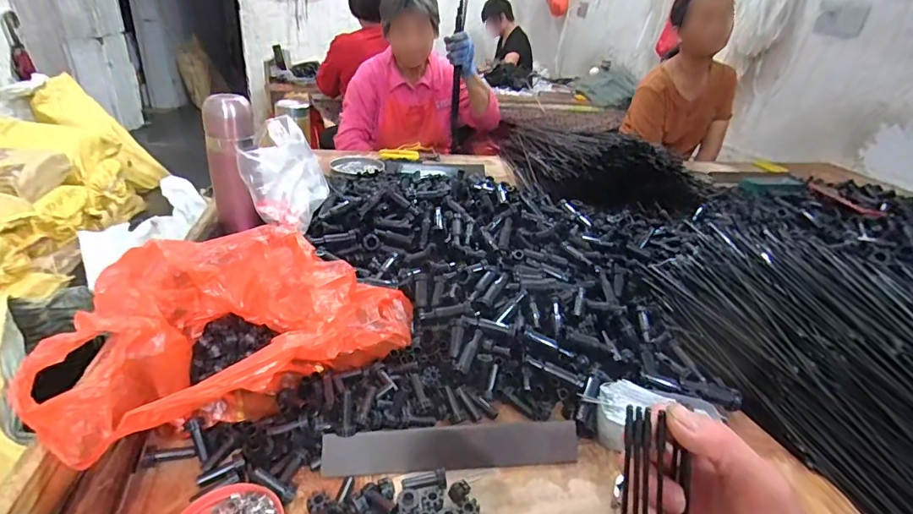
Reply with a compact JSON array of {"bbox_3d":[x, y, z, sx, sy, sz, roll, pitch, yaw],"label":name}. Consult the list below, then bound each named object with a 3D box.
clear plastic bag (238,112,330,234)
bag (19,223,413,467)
[{"bbox_3d":[-0.255,-0.126,0.709,0.088,0.117,0.173,1,28,-8],"label":"clear plastic bag"},{"bbox_3d":[-0.192,0.063,0.468,0.356,0.123,0.184,-14,33,-33],"label":"bag"}]

